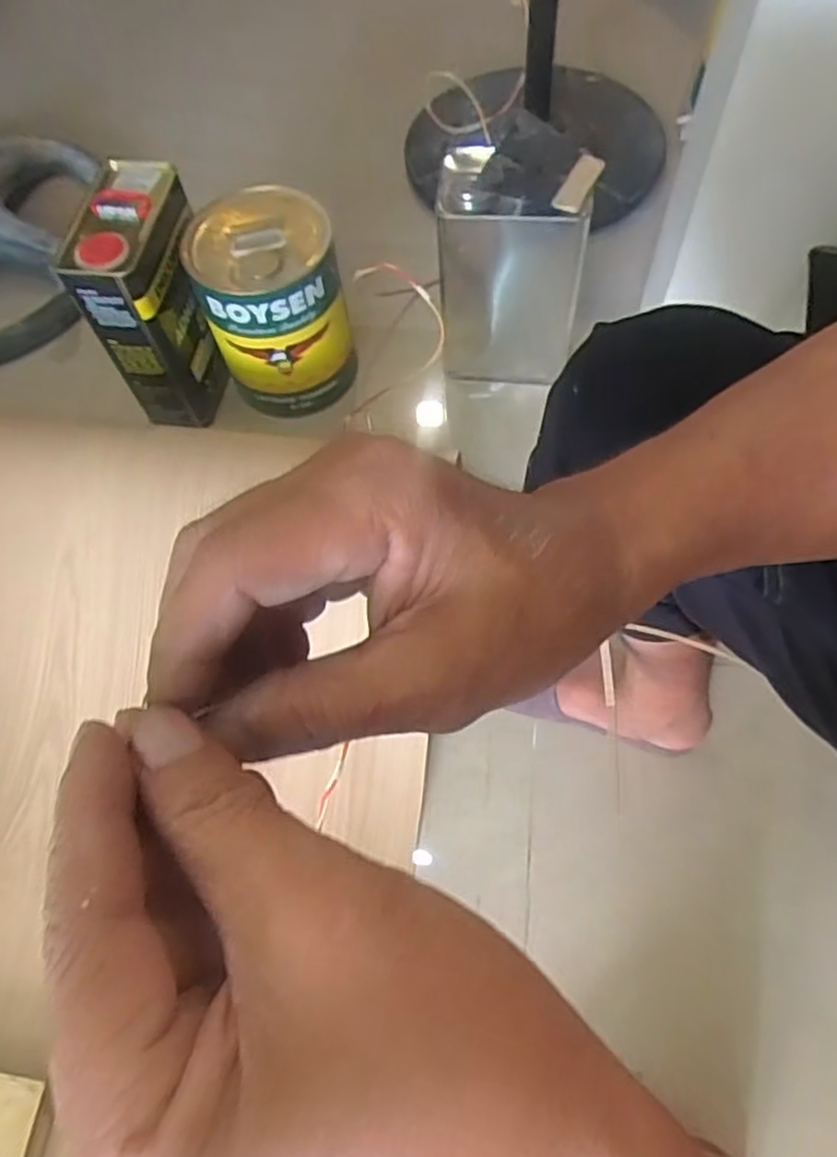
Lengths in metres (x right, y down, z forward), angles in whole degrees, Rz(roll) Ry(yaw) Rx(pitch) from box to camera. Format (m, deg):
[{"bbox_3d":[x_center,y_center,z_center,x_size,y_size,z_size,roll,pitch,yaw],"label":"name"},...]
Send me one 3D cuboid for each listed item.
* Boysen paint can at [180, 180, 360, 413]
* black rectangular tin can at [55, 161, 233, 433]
[{"bbox_3d":[-0.170,-0.324,0.874,0.159,0.193,0.162,-17,65,-4],"label":"Boysen paint can"},{"bbox_3d":[-0.301,-0.326,0.869,0.102,0.245,0.175,1,64,4],"label":"black rectangular tin can"}]

